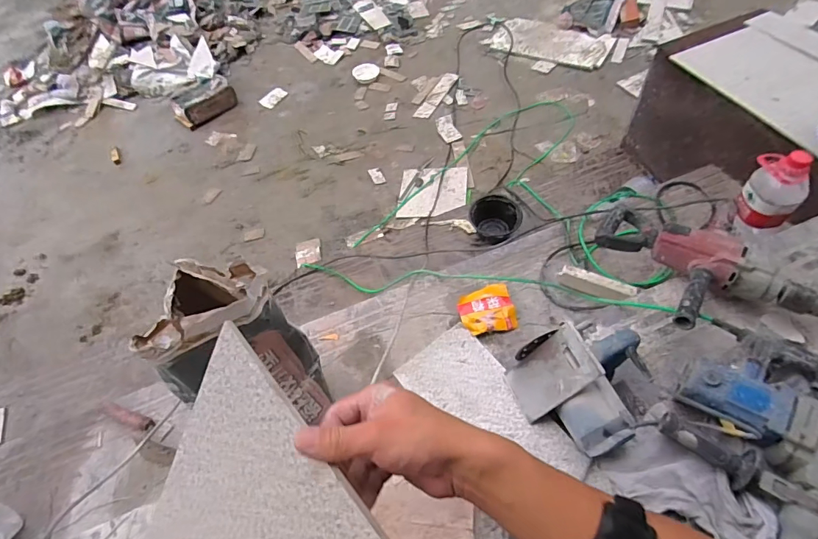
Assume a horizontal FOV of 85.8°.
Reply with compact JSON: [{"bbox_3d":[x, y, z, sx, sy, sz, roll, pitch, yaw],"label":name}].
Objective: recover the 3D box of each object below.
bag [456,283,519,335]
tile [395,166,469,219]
[{"bbox_3d":[0.194,0.097,1.108,0.133,0.028,0.127,-12,56,-1],"label":"bag"},{"bbox_3d":[0.107,-0.341,1.942,0.293,0.023,0.295,0,56,9],"label":"tile"}]

